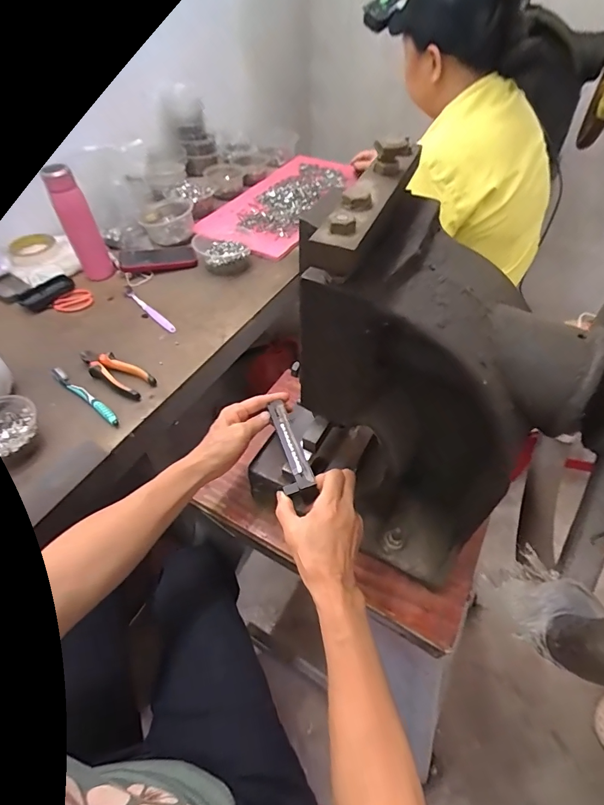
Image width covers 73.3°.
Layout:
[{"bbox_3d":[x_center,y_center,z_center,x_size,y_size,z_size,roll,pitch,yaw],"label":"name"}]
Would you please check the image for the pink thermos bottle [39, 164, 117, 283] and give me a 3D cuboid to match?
[{"bbox_3d":[-0.466,-0.368,0.855,0.058,0.239,0.060,-35,57,-25],"label":"pink thermos bottle"}]

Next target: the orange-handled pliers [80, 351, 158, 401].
[{"bbox_3d":[-0.321,-0.055,0.699,0.156,0.022,0.052,25,55,21],"label":"orange-handled pliers"}]

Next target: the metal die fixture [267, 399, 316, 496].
[{"bbox_3d":[-0.019,0.053,0.508,0.033,0.022,0.140,-13,45,-9],"label":"metal die fixture"}]

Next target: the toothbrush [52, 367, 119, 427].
[{"bbox_3d":[-0.356,-0.012,0.666,0.172,0.018,0.016,30,57,24],"label":"toothbrush"}]

